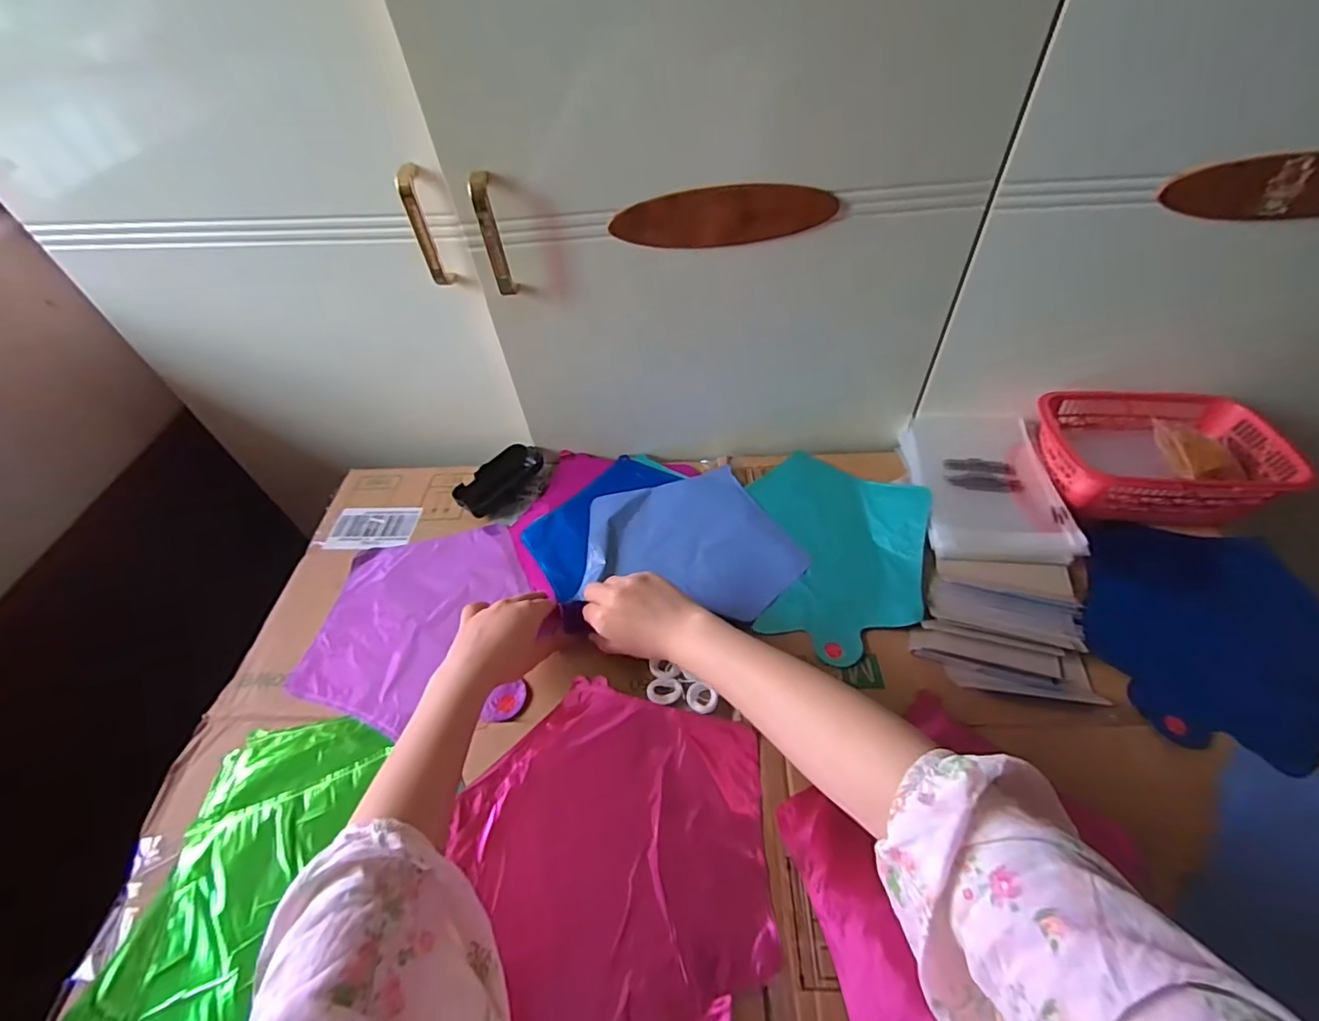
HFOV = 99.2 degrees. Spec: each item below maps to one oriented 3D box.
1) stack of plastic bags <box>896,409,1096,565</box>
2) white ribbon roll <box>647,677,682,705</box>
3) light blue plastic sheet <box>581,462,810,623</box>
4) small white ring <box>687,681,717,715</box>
[{"bbox_3d":[0.348,-0.036,0.600,0.139,0.029,0.196,1,50,6],"label":"stack of plastic bags"},{"bbox_3d":[0.004,0.156,0.488,0.030,0.004,0.023,-9,52,-3],"label":"white ribbon roll"},{"bbox_3d":[0.037,0.026,0.598,0.224,0.011,0.179,6,52,9],"label":"light blue plastic sheet"},{"bbox_3d":[0.037,0.162,0.484,0.027,0.006,0.024,28,59,24],"label":"small white ring"}]

